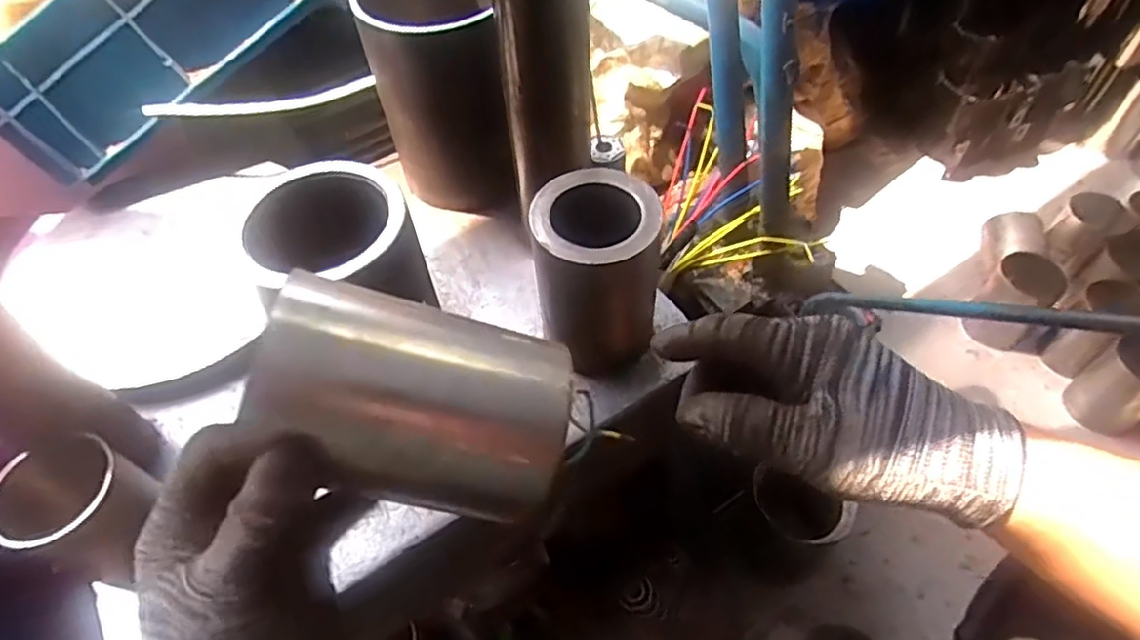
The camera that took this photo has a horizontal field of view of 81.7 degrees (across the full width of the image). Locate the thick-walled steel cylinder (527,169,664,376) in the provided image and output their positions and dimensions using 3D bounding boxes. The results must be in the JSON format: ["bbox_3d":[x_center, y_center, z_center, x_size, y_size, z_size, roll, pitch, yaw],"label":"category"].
[{"bbox_3d":[0.018,-0.034,0.490,0.086,0.132,0.084,-9,54,-4],"label":"thick-walled steel cylinder"}]

